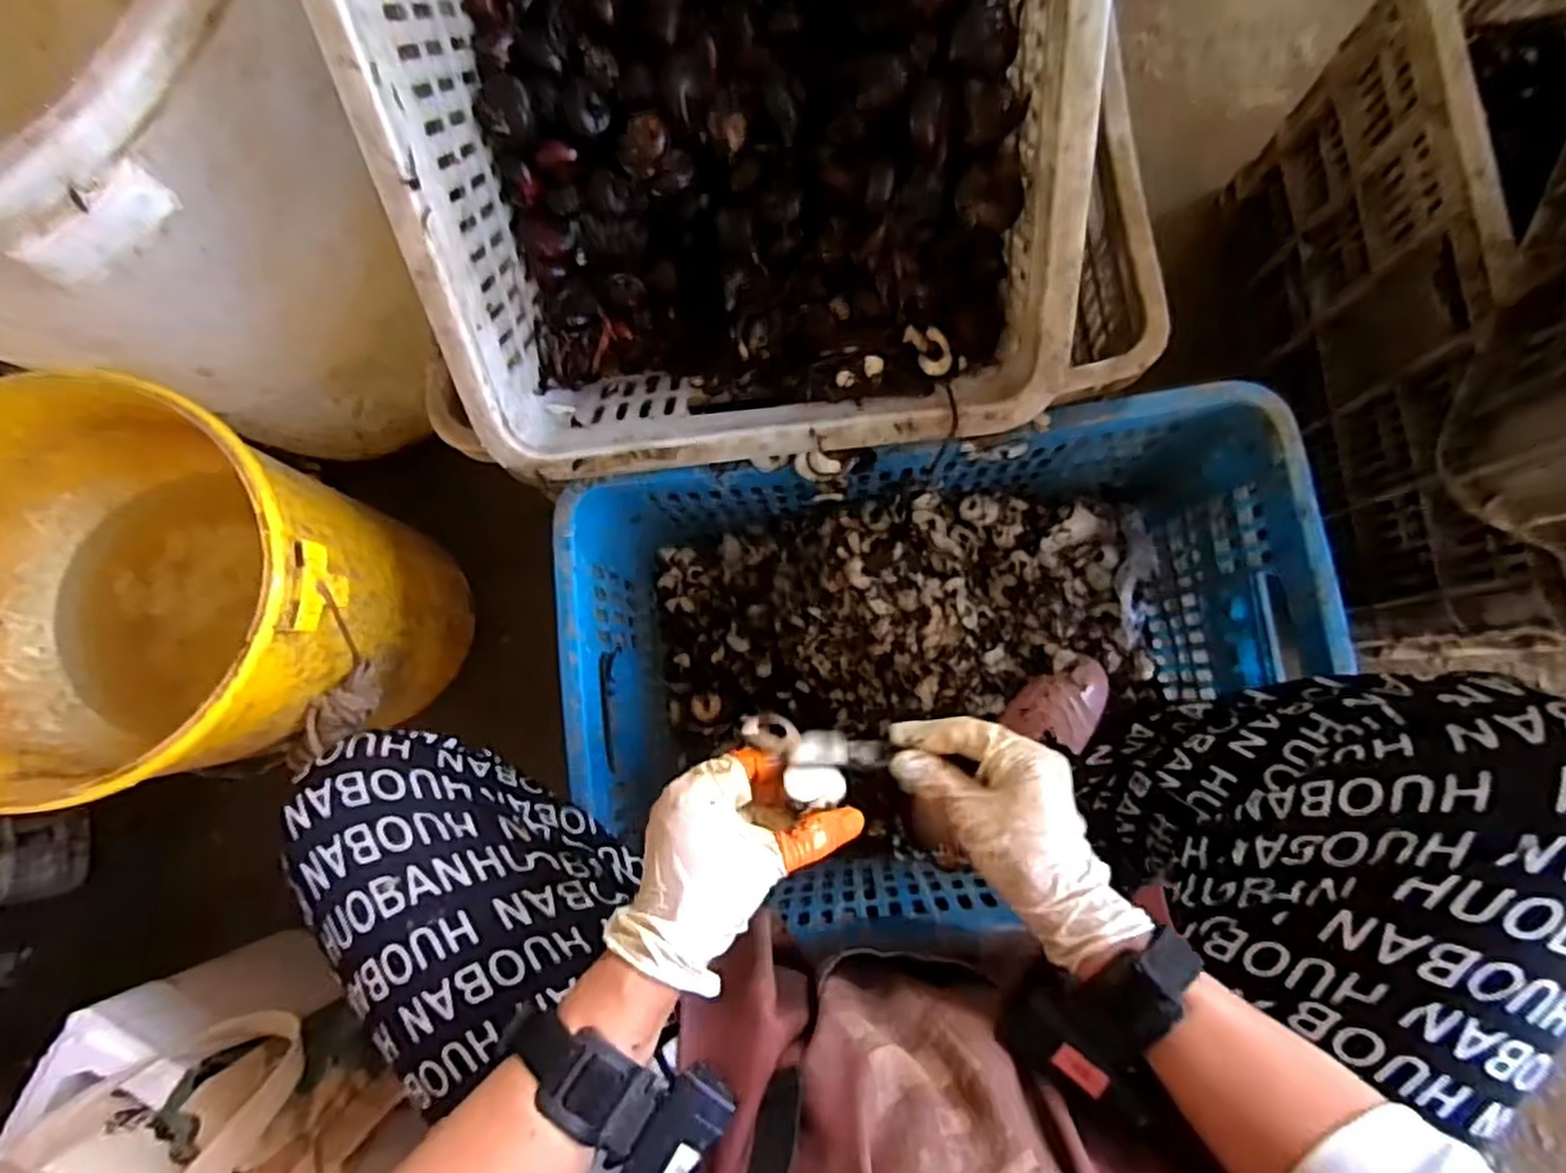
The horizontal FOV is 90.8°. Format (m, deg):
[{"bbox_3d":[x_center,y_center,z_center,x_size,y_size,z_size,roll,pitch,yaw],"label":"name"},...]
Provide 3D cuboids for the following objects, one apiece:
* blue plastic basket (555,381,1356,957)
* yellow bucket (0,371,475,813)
[{"bbox_3d":[0.116,0.065,0.642,0.512,0.258,0.316,-8,82,4],"label":"blue plastic basket"},{"bbox_3d":[-0.496,0.009,0.661,0.341,0.292,0.298,-19,82,2],"label":"yellow bucket"}]

